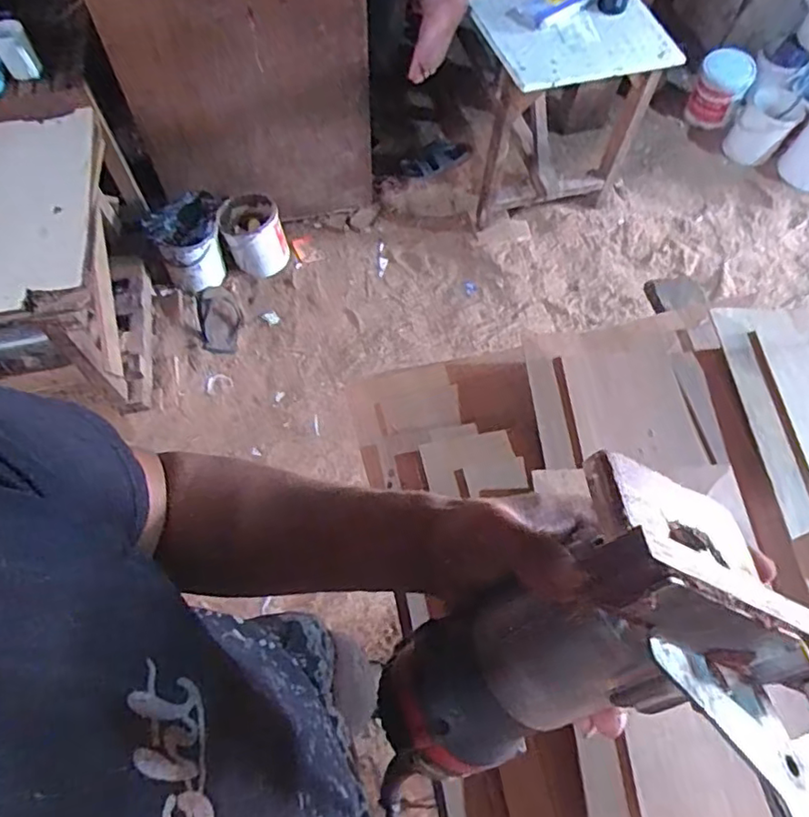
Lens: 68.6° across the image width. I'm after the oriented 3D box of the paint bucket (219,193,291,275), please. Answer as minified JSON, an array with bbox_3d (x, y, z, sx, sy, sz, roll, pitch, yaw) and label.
[{"bbox_3d":[-0.460,-0.546,1.818,0.171,0.213,0.177,1,62,-1],"label":"paint bucket"}]

